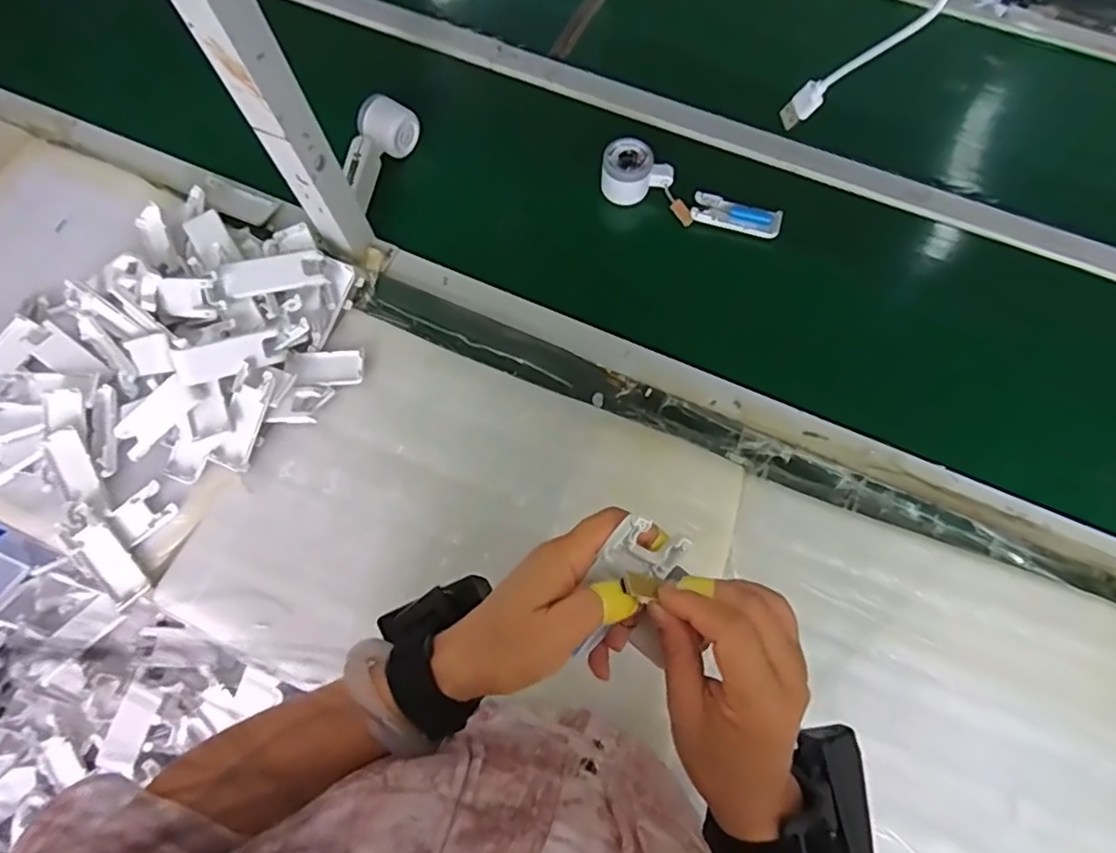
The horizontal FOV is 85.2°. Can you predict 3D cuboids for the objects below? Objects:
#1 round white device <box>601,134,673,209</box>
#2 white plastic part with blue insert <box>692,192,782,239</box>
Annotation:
[{"bbox_3d":[0.096,-0.307,0.736,0.083,0.057,0.051,10,71,5],"label":"round white device"},{"bbox_3d":[0.215,-0.256,0.730,0.104,0.015,0.044,15,72,6],"label":"white plastic part with blue insert"}]

